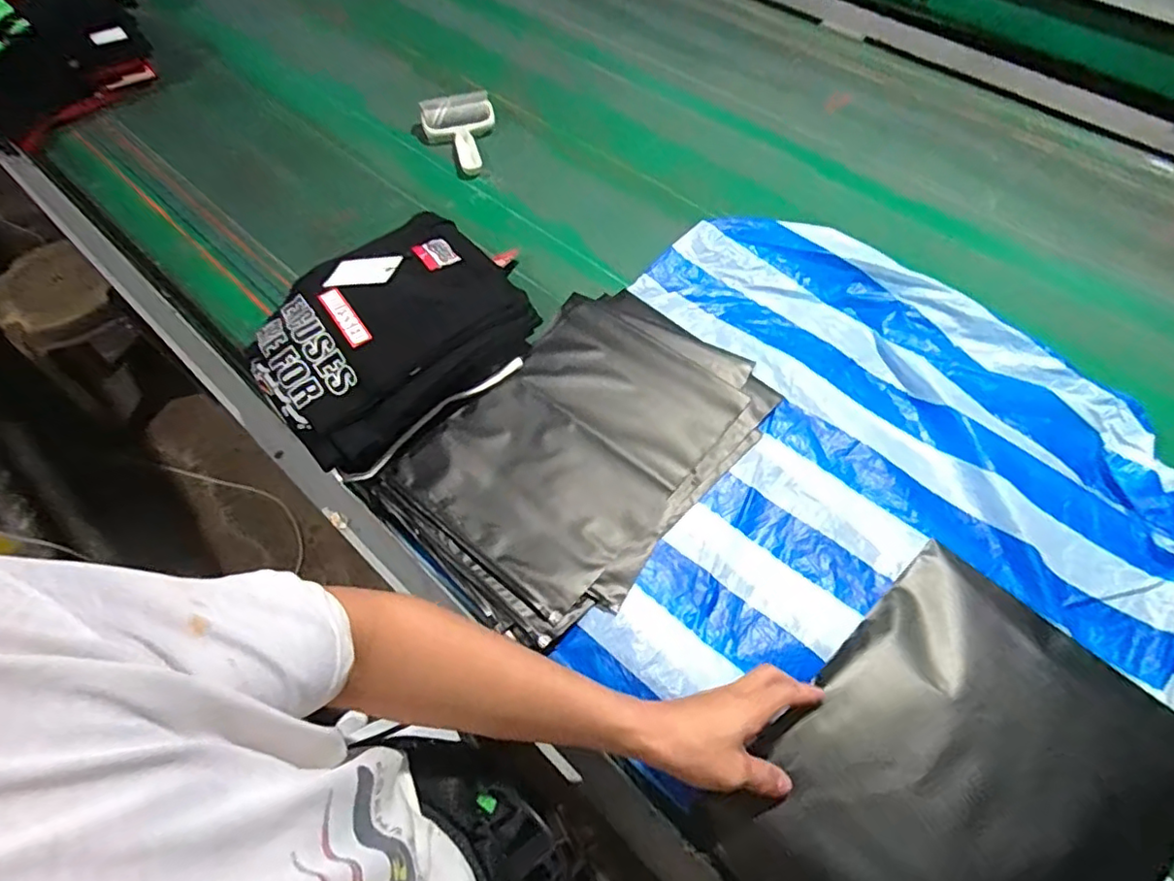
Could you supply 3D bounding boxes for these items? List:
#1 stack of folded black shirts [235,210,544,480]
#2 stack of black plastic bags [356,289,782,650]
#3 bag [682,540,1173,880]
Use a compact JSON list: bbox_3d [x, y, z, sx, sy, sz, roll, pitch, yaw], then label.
[{"bbox_3d":[-0.244,-0.133,0.726,0.298,0.112,0.249,-37,65,-18],"label":"stack of folded black shirts"},{"bbox_3d":[-0.005,0.001,0.685,0.286,0.024,0.404,36,67,21],"label":"stack of black plastic bags"},{"bbox_3d":[0.288,0.278,0.465,0.332,0.040,0.252,-37,64,-20],"label":"bag"}]

